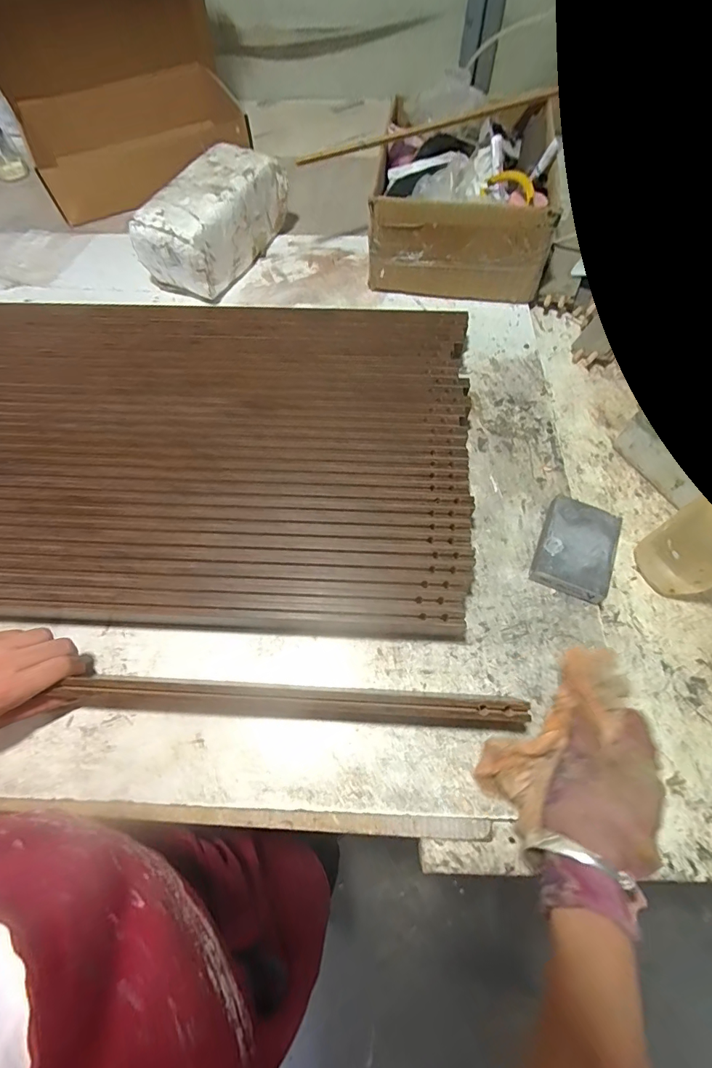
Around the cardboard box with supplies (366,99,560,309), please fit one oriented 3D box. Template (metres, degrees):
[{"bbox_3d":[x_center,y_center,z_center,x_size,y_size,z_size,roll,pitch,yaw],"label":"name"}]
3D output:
[{"bbox_3d":[0.160,-0.511,0.625,0.237,0.125,0.293,7,64,6],"label":"cardboard box with supplies"}]

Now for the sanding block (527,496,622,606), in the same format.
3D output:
[{"bbox_3d":[0.227,0.014,0.425,0.071,0.026,0.098,23,67,13],"label":"sanding block"}]

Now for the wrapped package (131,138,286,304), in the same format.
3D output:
[{"bbox_3d":[-0.211,-0.472,0.619,0.125,0.106,0.225,25,67,14],"label":"wrapped package"}]

